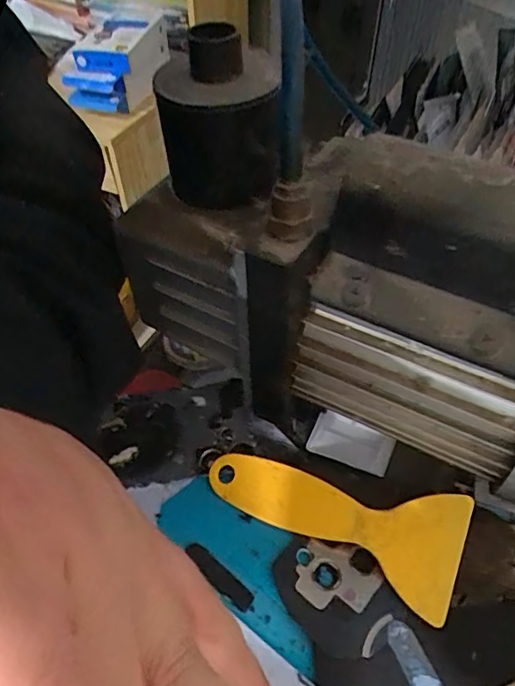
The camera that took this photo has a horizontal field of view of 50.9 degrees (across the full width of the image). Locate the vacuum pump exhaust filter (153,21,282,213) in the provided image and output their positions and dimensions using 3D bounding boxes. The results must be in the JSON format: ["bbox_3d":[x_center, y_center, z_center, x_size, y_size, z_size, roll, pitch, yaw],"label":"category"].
[{"bbox_3d":[-0.018,-0.094,0.233,0.055,0.060,0.067,-5,51,-3],"label":"vacuum pump exhaust filter"}]

